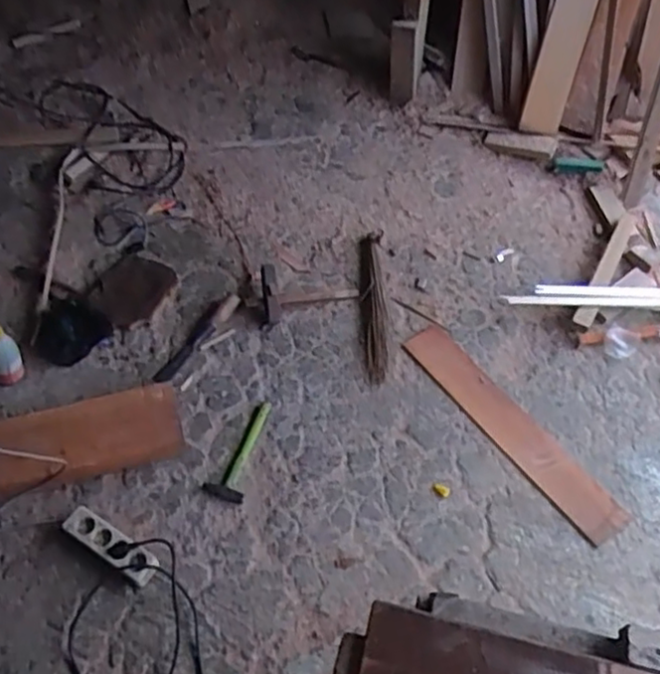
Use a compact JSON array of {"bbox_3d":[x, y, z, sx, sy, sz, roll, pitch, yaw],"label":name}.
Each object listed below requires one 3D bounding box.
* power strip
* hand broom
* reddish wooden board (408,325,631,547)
[{"bbox_3d":[-0.427,0.413,1.374,0.207,0.050,0.059,30,58,15],"label":"power strip"},{"bbox_3d":[0.115,-0.086,1.758,0.058,0.032,0.472,1,55,-4],"label":"hand broom"},{"bbox_3d":[0.409,0.203,1.598,0.121,0.012,0.619,-30,63,-23],"label":"reddish wooden board"}]

